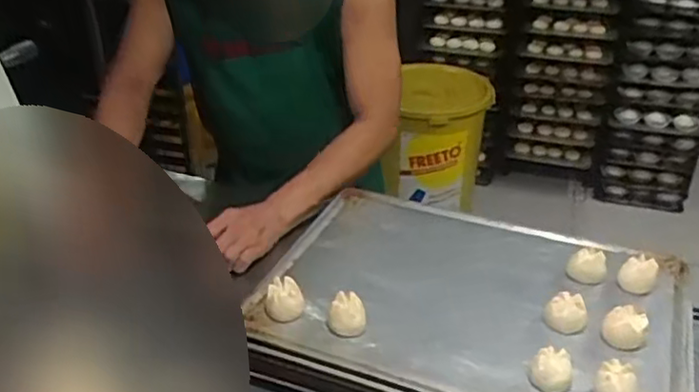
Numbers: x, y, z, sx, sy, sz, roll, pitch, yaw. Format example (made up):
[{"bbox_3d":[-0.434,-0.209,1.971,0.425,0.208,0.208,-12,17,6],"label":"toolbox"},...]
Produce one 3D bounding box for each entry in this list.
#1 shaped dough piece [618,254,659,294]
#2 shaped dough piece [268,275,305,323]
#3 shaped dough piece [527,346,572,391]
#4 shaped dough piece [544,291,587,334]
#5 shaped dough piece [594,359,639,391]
[{"bbox_3d":[0.332,0.087,0.760,0.037,0.038,0.031,9,33,16],"label":"shaped dough piece"},{"bbox_3d":[-0.071,0.114,0.729,0.038,0.034,0.038,-6,31,-8],"label":"shaped dough piece"},{"bbox_3d":[0.195,0.169,0.641,0.038,0.030,0.034,8,32,15],"label":"shaped dough piece"},{"bbox_3d":[0.233,0.127,0.712,0.041,0.033,0.037,11,33,19],"label":"shaped dough piece"},{"bbox_3d":[0.252,0.179,0.623,0.038,0.034,0.037,-1,31,0],"label":"shaped dough piece"}]

